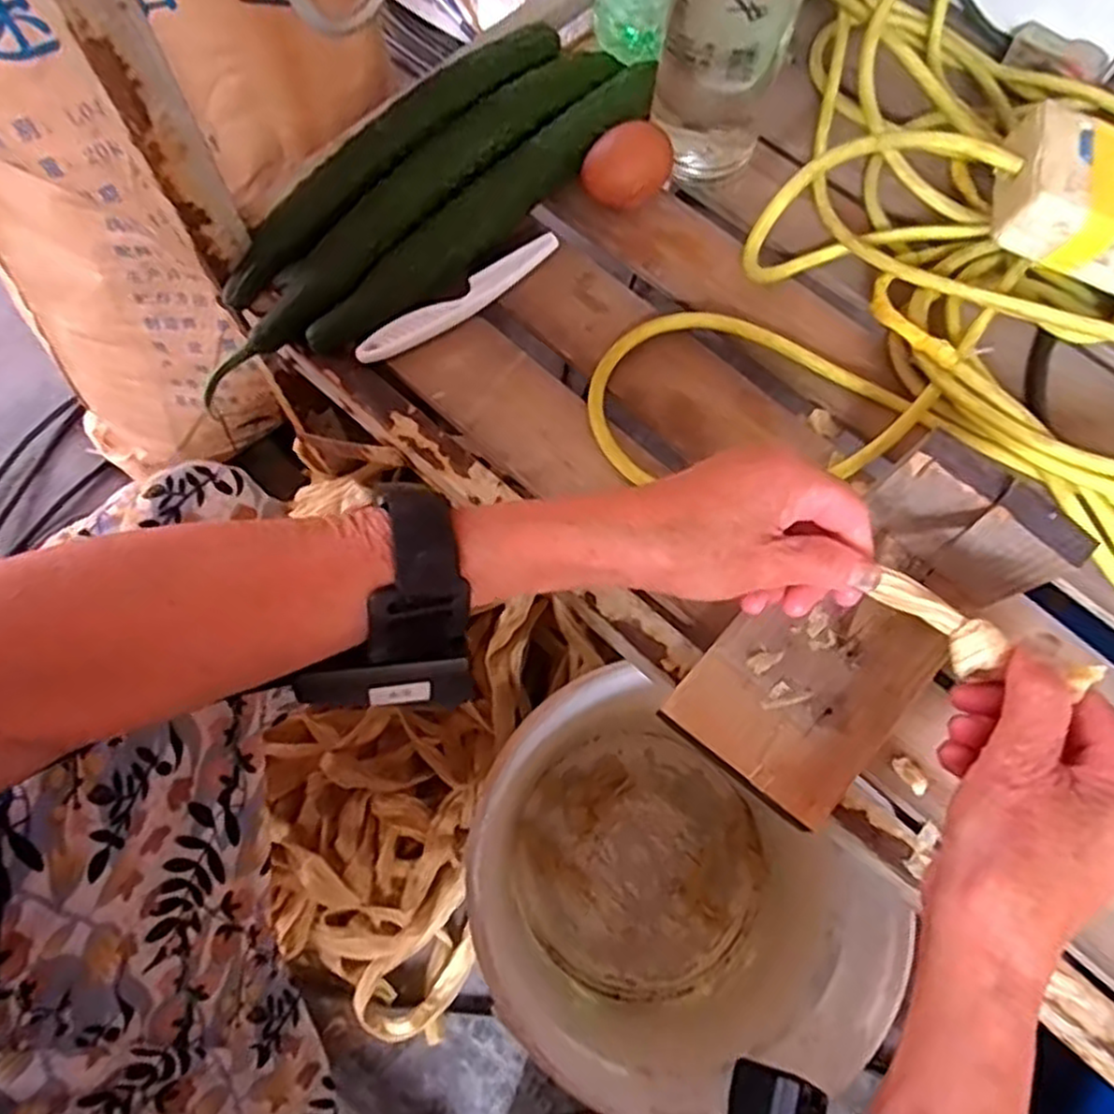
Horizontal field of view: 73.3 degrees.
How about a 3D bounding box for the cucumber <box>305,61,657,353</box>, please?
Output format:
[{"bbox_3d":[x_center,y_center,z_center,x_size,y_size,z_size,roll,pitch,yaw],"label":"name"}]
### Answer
[{"bbox_3d":[-0.037,-0.207,0.443,0.035,0.032,0.270,42,74,11],"label":"cucumber"}]

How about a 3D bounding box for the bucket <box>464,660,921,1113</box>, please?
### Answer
[{"bbox_3d":[0.066,0.233,0.553,0.253,0.250,0.226,38,73,10],"label":"bucket"}]

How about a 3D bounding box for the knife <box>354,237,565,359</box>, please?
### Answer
[{"bbox_3d":[-0.054,-0.148,0.432,0.135,0.010,0.019,-35,75,-14],"label":"knife"}]

